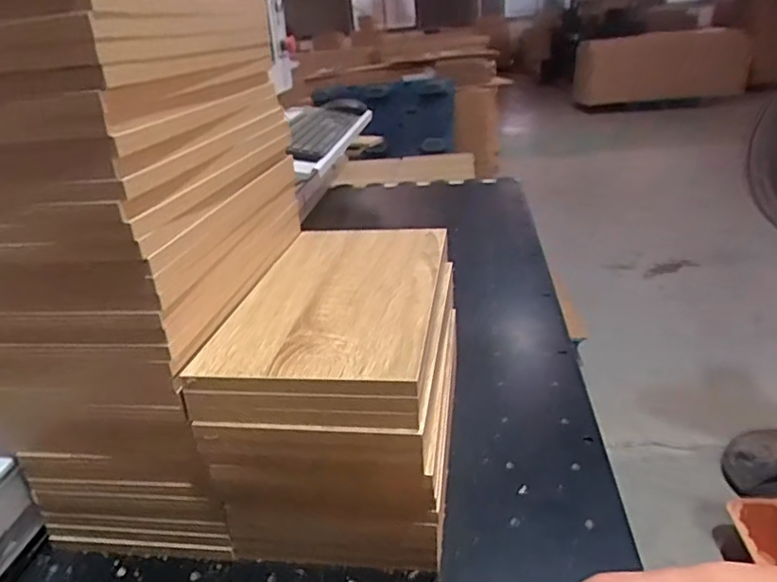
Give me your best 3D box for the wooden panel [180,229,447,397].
[{"bbox_3d":[-0.048,-0.002,0.636,0.199,0.016,0.362,-1,25,10],"label":"wooden panel"}]

